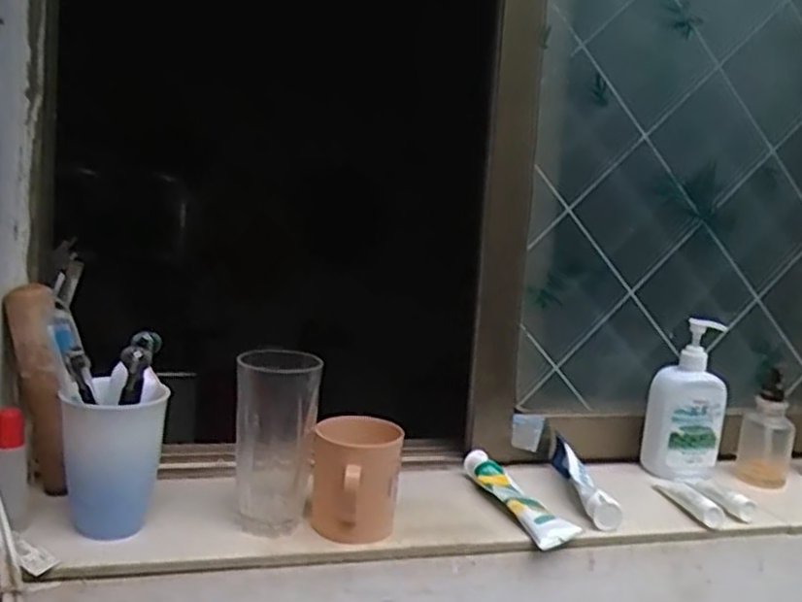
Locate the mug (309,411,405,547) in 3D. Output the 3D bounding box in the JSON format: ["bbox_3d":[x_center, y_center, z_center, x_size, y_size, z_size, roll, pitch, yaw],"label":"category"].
[{"bbox_3d":[-0.042,0.166,0.682,0.080,0.102,0.084,4,5,0],"label":"mug"}]

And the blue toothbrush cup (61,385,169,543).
[{"bbox_3d":[-0.251,0.142,0.654,0.082,0.130,0.094,2,6,-20],"label":"blue toothbrush cup"}]

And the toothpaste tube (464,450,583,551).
[{"bbox_3d":[0.123,0.203,0.783,0.049,0.040,0.163,2,6,-20],"label":"toothpaste tube"}]

